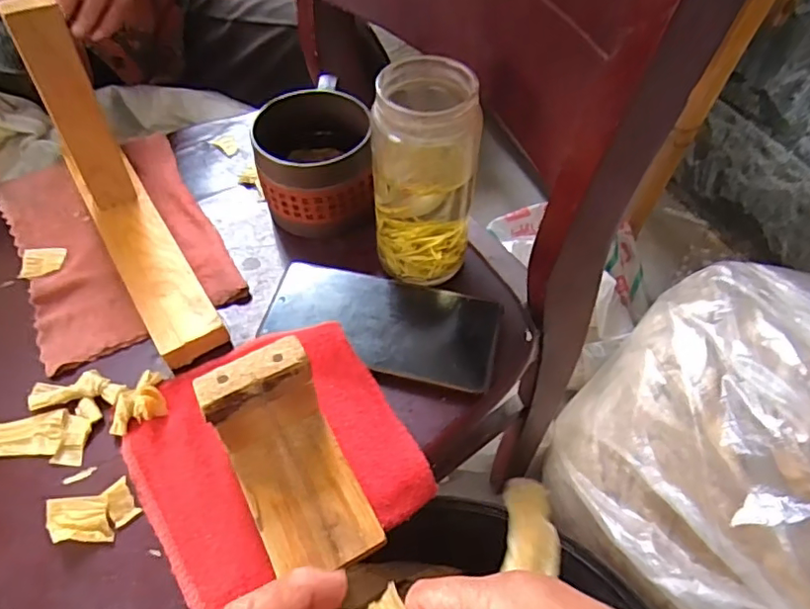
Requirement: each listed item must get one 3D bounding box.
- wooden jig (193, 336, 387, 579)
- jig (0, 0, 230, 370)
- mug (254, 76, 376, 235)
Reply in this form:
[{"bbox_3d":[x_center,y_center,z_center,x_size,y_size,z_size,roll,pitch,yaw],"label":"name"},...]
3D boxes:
[{"bbox_3d":[-0.061,0.085,0.305,0.059,0.066,0.104,-23,58,-15],"label":"wooden jig"},{"bbox_3d":[-0.194,-0.076,0.374,0.047,0.156,0.189,-28,59,-18],"label":"jig"},{"bbox_3d":[-0.071,-0.118,0.464,0.086,0.074,0.117,-2,55,-1],"label":"mug"}]

